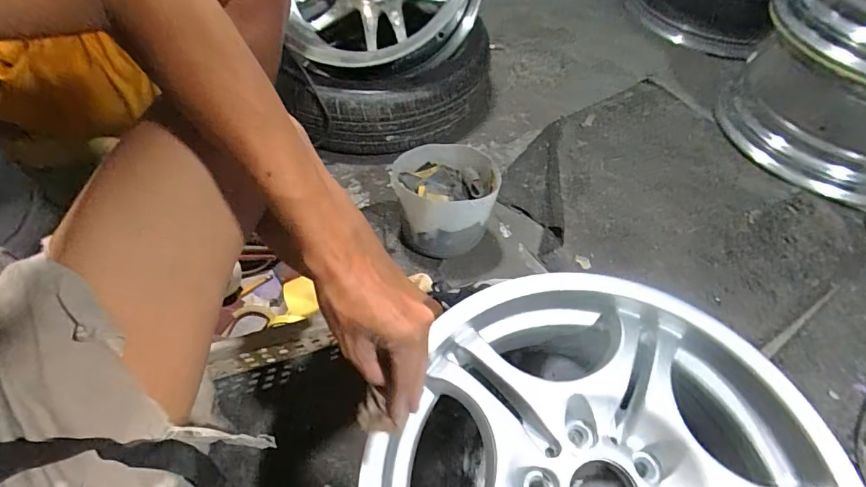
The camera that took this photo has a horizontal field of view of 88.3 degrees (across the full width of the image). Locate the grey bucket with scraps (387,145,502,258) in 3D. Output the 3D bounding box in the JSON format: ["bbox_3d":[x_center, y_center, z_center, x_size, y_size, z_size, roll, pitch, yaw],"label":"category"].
[{"bbox_3d":[0.024,-0.070,0.791,0.159,0.156,0.151,0,54,0],"label":"grey bucket with scraps"}]

